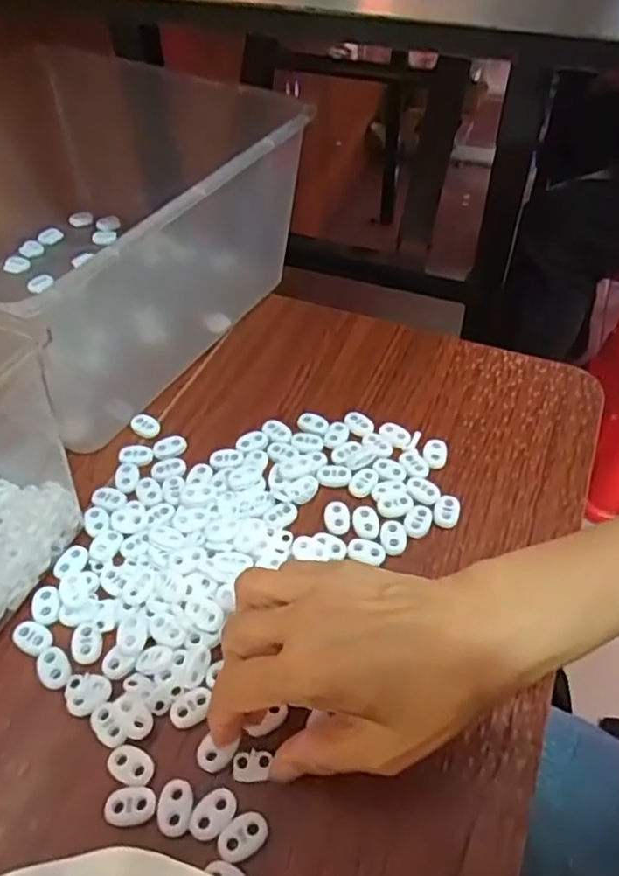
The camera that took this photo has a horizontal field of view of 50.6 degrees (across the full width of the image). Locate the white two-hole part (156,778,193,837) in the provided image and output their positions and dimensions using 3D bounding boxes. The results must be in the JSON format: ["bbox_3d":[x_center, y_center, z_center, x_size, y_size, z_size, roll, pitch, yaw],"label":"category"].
[{"bbox_3d":[-0.061,0.167,0.298,0.015,0.004,0.023,-2,48,-2],"label":"white two-hole part"}]

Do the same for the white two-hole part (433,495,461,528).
[{"bbox_3d":[0.085,0.045,0.407,0.016,0.008,0.021,11,49,10],"label":"white two-hole part"}]

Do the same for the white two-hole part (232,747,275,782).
[{"bbox_3d":[-0.028,0.155,0.310,0.018,0.004,0.013,-4,45,-3],"label":"white two-hole part"}]

